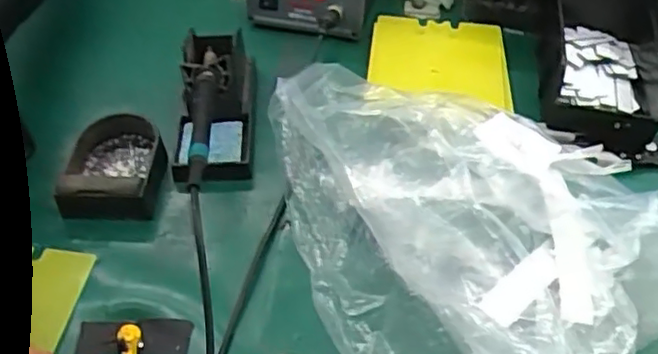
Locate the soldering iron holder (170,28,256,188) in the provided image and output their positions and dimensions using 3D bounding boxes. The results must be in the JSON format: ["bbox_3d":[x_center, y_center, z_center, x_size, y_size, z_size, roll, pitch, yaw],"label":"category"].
[{"bbox_3d":[-0.108,-0.078,0.607,0.072,0.071,0.167,-2,51,-3],"label":"soldering iron holder"}]

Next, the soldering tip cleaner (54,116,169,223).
[{"bbox_3d":[-0.193,-0.011,0.583,0.081,0.044,0.105,-4,51,-5],"label":"soldering tip cleaner"}]

